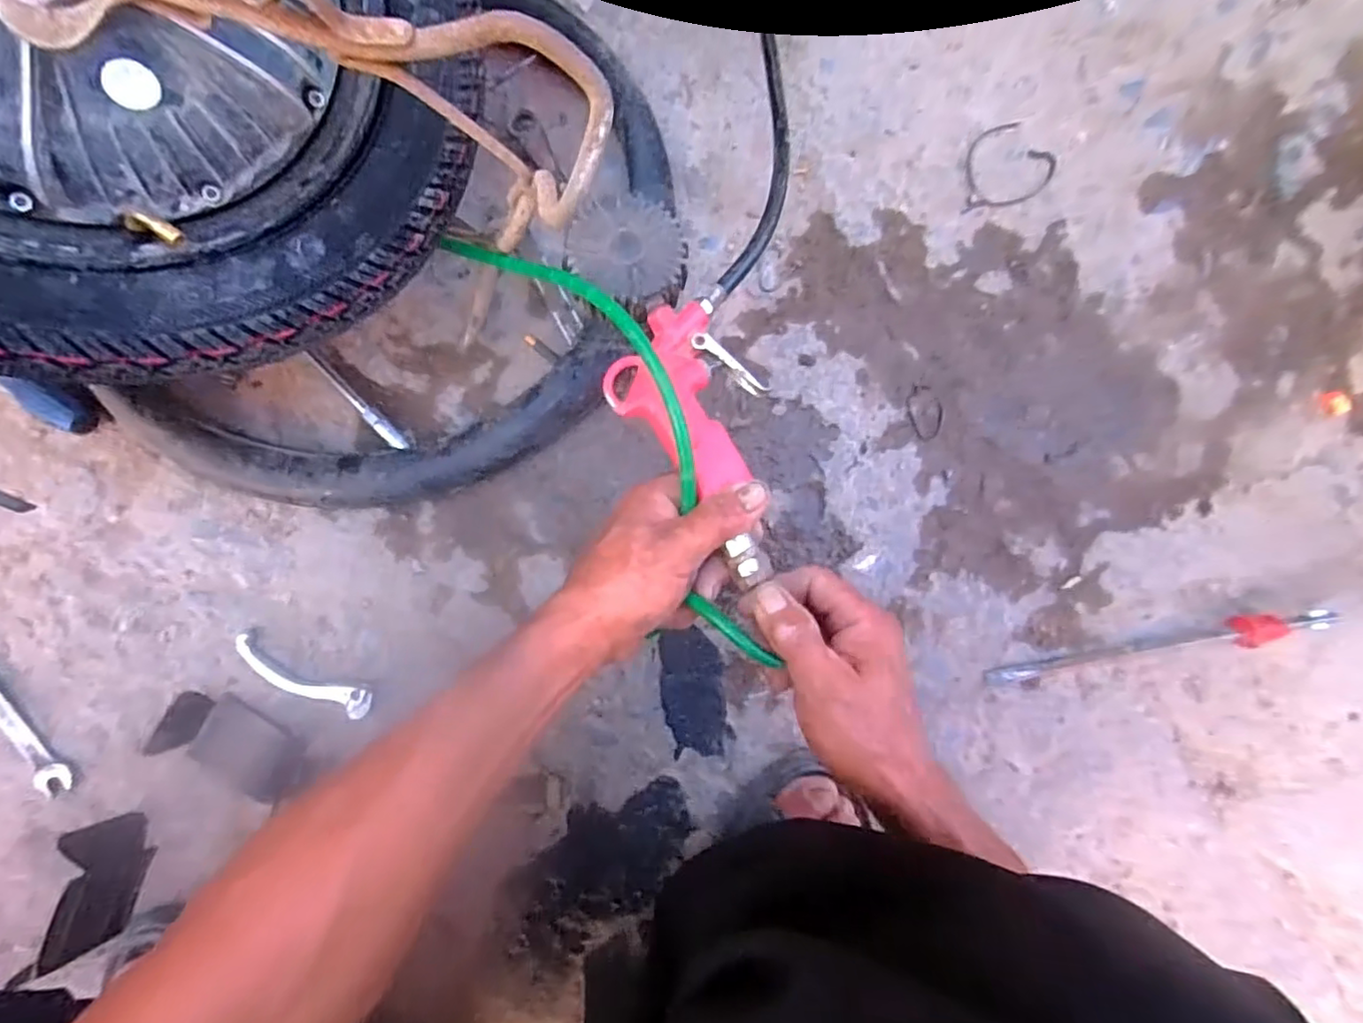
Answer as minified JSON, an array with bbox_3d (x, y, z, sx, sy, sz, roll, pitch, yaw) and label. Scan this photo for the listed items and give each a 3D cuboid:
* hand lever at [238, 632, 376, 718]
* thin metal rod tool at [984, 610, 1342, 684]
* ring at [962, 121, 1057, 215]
[{"bbox_3d":[-0.294,0.131,0.477,0.112,0.023,0.024,26,91,-2],"label":"hand lever"},{"bbox_3d":[0.391,0.109,0.494,0.280,0.025,0.018,-10,92,-1],"label":"thin metal rod tool"},{"bbox_3d":[0.259,-0.275,0.485,0.075,0.005,0.062,-11,92,-1],"label":"ring"}]

